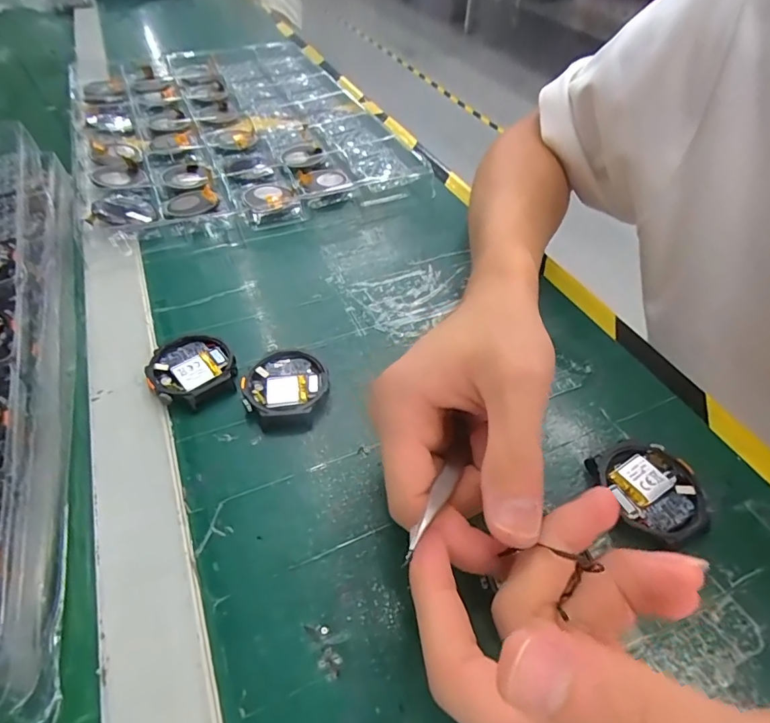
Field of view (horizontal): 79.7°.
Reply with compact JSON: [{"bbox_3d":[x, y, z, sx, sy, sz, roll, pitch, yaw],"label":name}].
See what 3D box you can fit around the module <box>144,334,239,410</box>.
[{"bbox_3d":[-0.116,0.005,0.279,0.048,0.010,0.051,-33,57,-27],"label":"module"}]

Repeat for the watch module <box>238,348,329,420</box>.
[{"bbox_3d":[-0.059,0.014,0.273,0.048,0.010,0.049,-8,49,-8],"label":"watch module"}]

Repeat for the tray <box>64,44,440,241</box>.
[{"bbox_3d":[-0.117,-0.288,0.530,0.192,0.024,0.435,-18,51,-17],"label":"tray"}]

